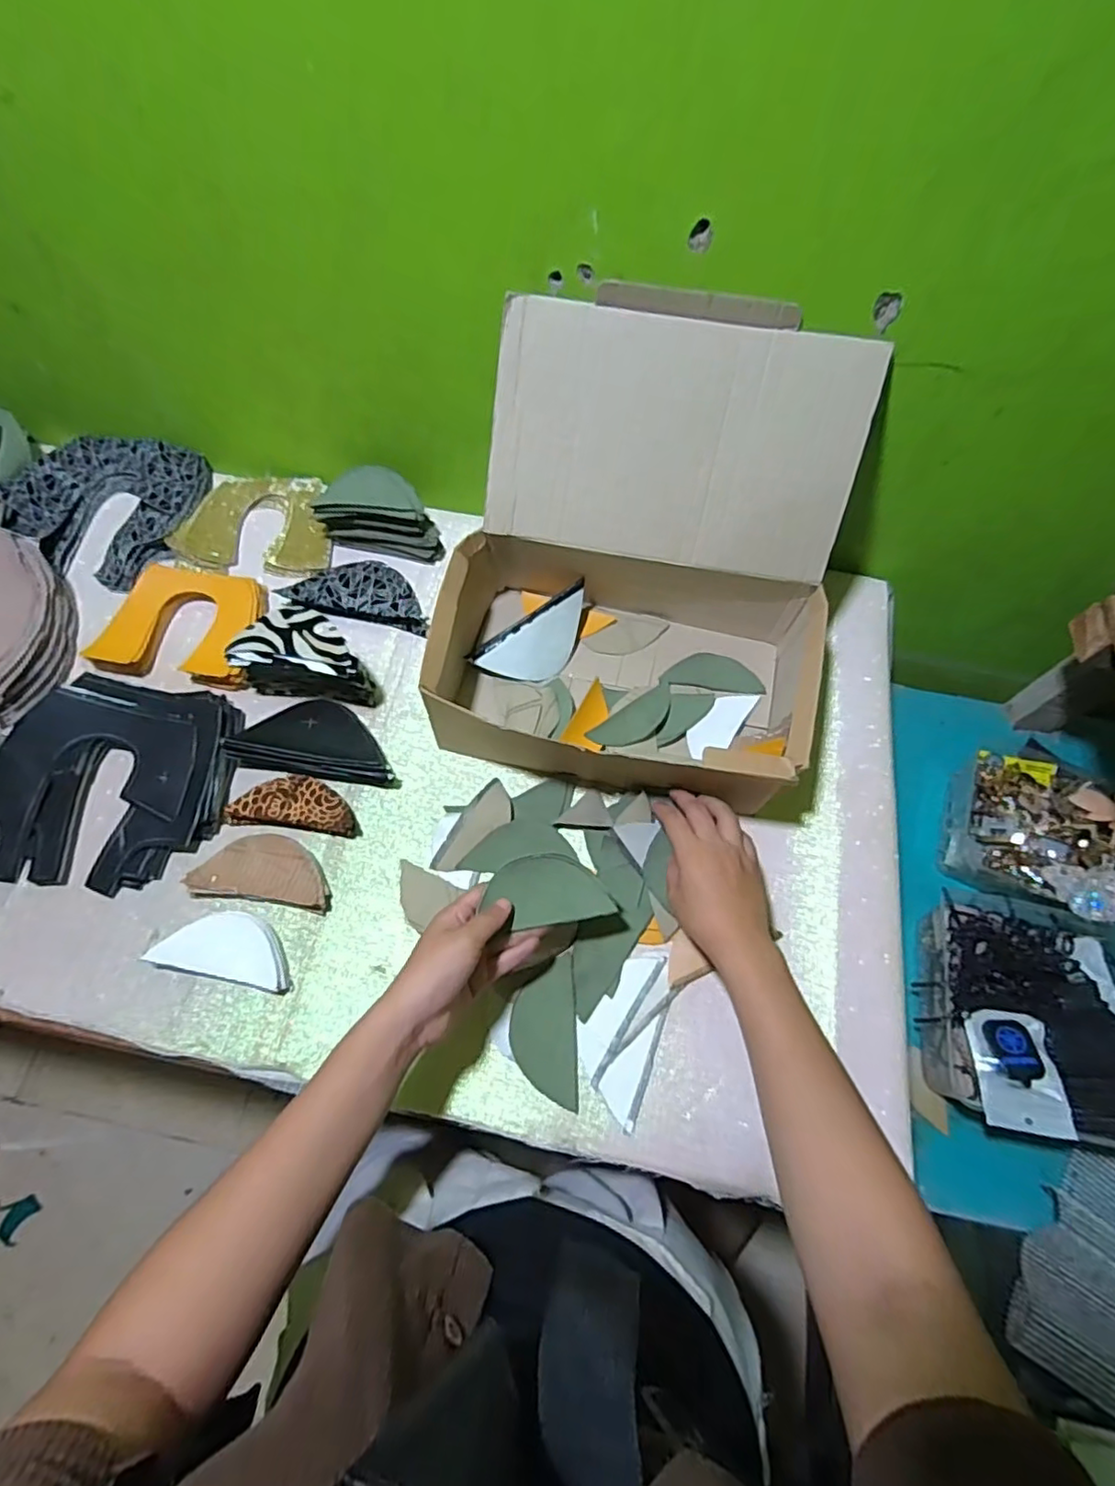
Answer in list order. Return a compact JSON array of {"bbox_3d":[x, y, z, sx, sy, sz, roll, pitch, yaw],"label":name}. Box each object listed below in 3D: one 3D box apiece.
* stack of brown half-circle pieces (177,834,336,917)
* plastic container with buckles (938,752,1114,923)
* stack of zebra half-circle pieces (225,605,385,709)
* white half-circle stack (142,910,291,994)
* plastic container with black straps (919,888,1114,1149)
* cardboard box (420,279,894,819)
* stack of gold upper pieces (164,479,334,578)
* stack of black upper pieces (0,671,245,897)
[{"bbox_3d":[-0.258,0.112,0.550,0.116,0.016,0.059,7,64,1],"label":"stack of brown half-circle pieces"},{"bbox_3d":[0.518,0.096,0.675,0.156,0.070,0.181,17,65,6],"label":"plastic container with buckles"},{"bbox_3d":[-0.241,-0.086,0.606,0.124,0.067,0.064,7,66,3],"label":"stack of zebra half-circle pieces"},{"bbox_3d":[-0.274,0.169,0.521,0.109,0.016,0.052,11,64,3],"label":"white half-circle stack"},{"bbox_3d":[0.460,0.255,0.593,0.198,0.066,0.214,14,65,4],"label":"plastic container with black straps"},{"bbox_3d":[0.072,-0.151,0.549,0.334,0.240,0.326,9,66,4],"label":"cardboard box"},{"bbox_3d":[-0.344,-0.253,0.716,0.164,0.025,0.134,-1,64,-3],"label":"stack of gold upper pieces"},{"bbox_3d":[-0.412,0.033,0.573,0.210,0.029,0.190,7,64,1],"label":"stack of black upper pieces"}]

